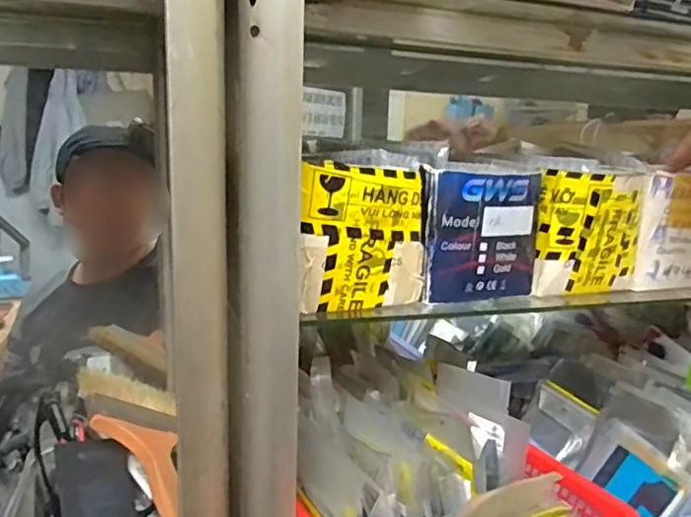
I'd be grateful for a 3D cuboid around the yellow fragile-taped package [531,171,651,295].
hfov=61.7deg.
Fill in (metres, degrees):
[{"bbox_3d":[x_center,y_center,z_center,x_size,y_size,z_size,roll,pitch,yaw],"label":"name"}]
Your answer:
[{"bbox_3d":[0.191,-0.020,0.441,0.095,0.091,0.022,-1,20,-17],"label":"yellow fragile-taped package"}]

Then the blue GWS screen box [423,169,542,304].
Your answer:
[{"bbox_3d":[0.100,-0.016,0.410,0.090,0.090,0.015,-3,13,-26],"label":"blue GWS screen box"}]

